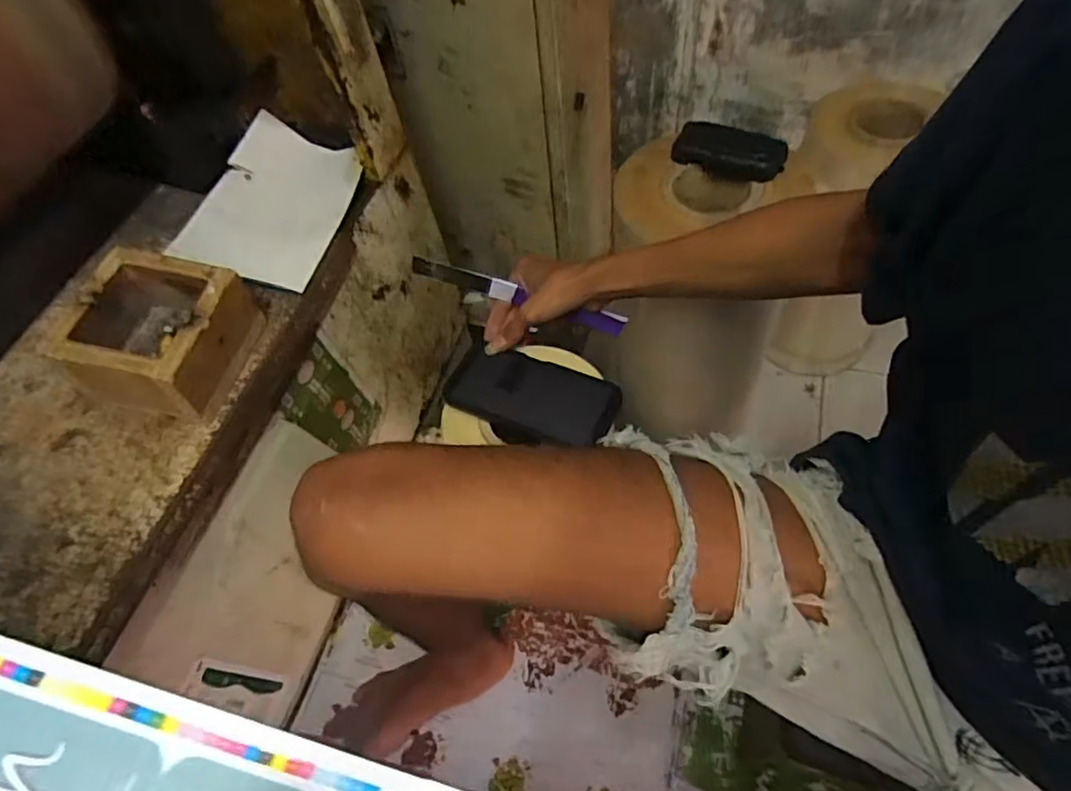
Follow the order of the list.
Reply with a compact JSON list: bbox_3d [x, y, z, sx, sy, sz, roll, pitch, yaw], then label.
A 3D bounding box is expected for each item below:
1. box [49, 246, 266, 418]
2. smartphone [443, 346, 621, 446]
[{"bbox_3d":[-0.340,-0.052,0.538,0.130,0.094,0.121,8,57,10],"label":"box"},{"bbox_3d":[-0.007,-0.002,0.596,0.174,0.010,0.077,19,71,21],"label":"smartphone"}]

